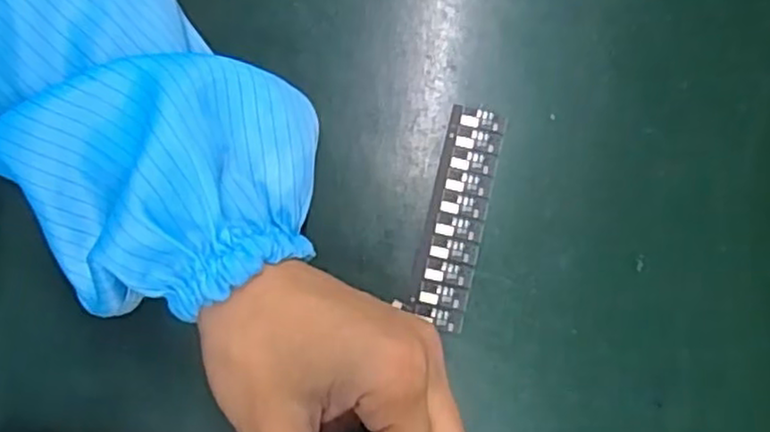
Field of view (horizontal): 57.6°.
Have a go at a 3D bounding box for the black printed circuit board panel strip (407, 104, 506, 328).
[{"bbox_3d":[0.032,0.000,0.307,0.024,0.004,0.098,13,79,1],"label":"black printed circuit board panel strip"}]

